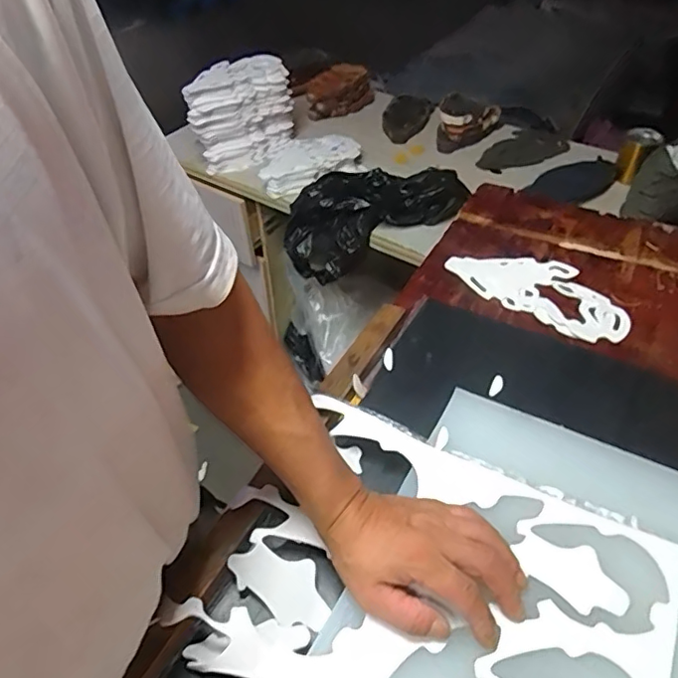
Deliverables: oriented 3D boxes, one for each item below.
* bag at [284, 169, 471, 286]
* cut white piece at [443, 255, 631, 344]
[{"bbox_3d":[0.060,-0.258,1.114,0.364,0.158,0.188,-18,44,17],"label":"bag"},{"bbox_3d":[0.266,-0.069,0.753,0.242,0.010,0.104,32,58,32],"label":"cut white piece"}]

